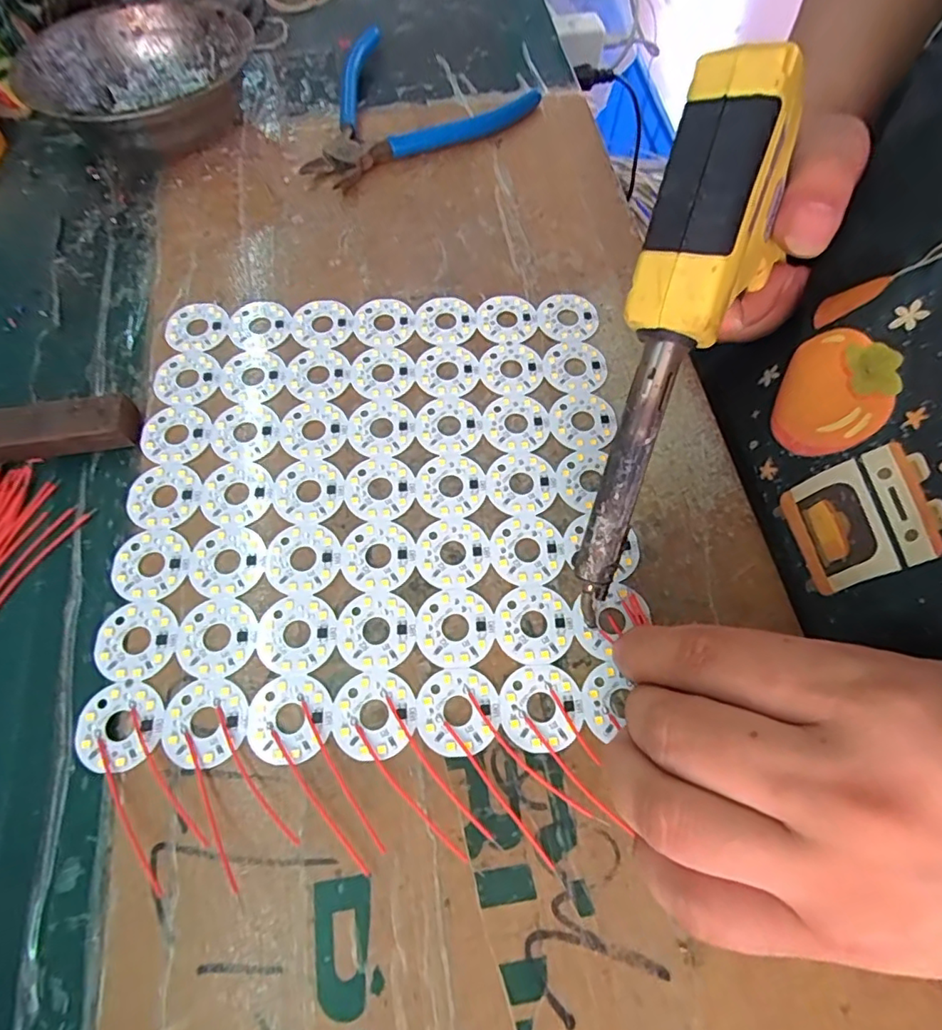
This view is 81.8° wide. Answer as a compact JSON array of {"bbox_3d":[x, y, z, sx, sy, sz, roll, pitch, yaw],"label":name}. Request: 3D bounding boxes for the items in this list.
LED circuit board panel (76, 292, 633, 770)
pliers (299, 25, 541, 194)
[{"bbox_3d":[-0.043,-0.011,0.235,0.197,0.004,0.206,-2,67,-1],"label":"LED circuit board panel"},{"bbox_3d":[-0.050,-0.262,0.339,0.147,0.013,0.121,-29,70,-12],"label":"pliers"}]

